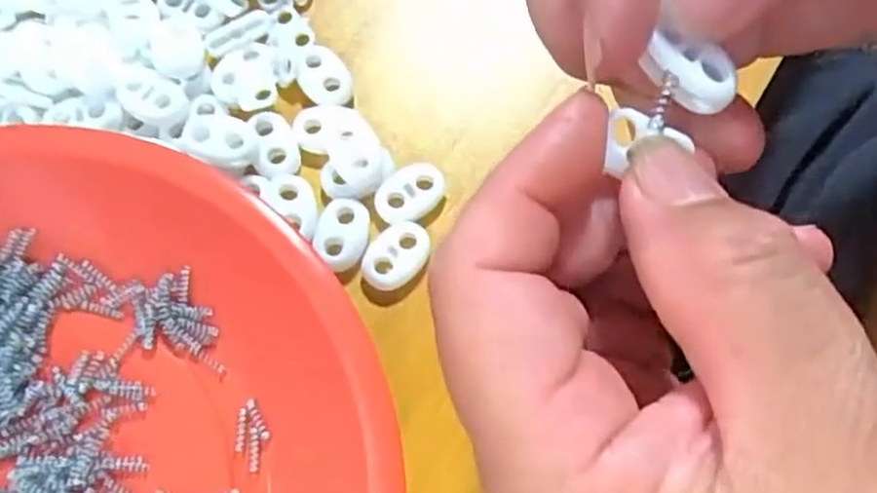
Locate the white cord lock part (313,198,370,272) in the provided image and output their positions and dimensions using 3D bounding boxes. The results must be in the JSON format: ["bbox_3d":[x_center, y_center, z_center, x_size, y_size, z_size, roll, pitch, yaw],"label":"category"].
[{"bbox_3d":[-0.028,-0.004,0.209,0.015,0.004,0.022,12,71,4],"label":"white cord lock part"}]

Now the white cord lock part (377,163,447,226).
[{"bbox_3d":[-0.008,-0.016,0.215,0.022,0.004,0.015,-34,74,-11],"label":"white cord lock part"}]

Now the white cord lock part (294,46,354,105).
[{"bbox_3d":[-0.036,-0.055,0.227,0.015,0.004,0.022,-34,75,-12],"label":"white cord lock part"}]

